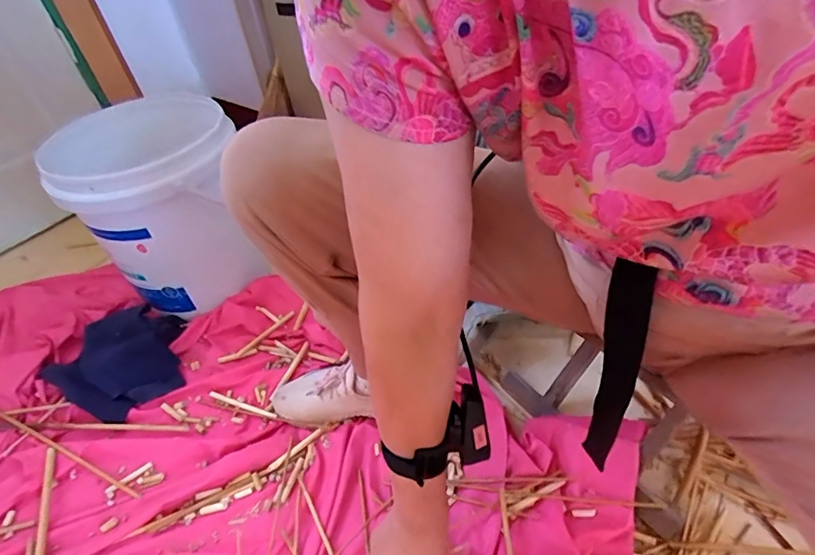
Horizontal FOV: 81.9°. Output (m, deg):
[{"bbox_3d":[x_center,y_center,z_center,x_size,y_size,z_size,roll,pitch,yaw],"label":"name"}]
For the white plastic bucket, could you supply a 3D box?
[{"bbox_3d":[-0.413,-0.119,0.838,0.279,0.323,0.263,-18,44,-12],"label":"white plastic bucket"}]

